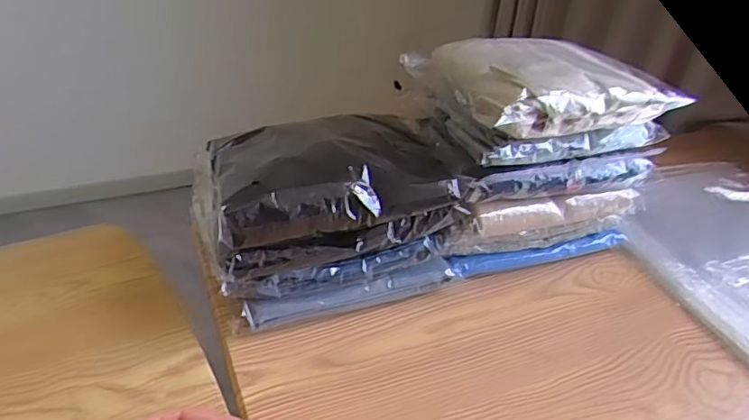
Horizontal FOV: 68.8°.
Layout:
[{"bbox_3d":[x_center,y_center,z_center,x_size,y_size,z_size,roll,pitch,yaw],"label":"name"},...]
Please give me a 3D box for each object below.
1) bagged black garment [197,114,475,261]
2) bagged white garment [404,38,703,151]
[{"bbox_3d":[-0.051,-0.052,0.625,0.274,0.055,0.199,-7,36,-16],"label":"bagged black garment"},{"bbox_3d":[0.200,-0.155,0.664,0.264,0.068,0.206,-10,37,-20],"label":"bagged white garment"}]

